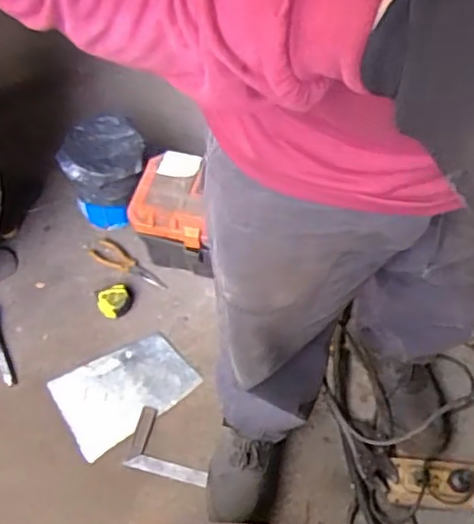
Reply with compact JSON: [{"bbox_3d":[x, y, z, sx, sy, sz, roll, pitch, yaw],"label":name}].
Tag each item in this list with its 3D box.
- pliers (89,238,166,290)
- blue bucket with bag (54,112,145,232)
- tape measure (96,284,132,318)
[{"bbox_3d":[-0.248,0.011,1.454,0.199,0.013,0.059,32,63,18],"label":"pliers"},{"bbox_3d":[-0.299,-0.195,1.490,0.182,0.210,0.229,-18,59,-9],"label":"blue bucket with bag"},{"bbox_3d":[-0.262,0.085,1.387,0.076,0.043,0.068,-18,59,-9],"label":"tape measure"}]

